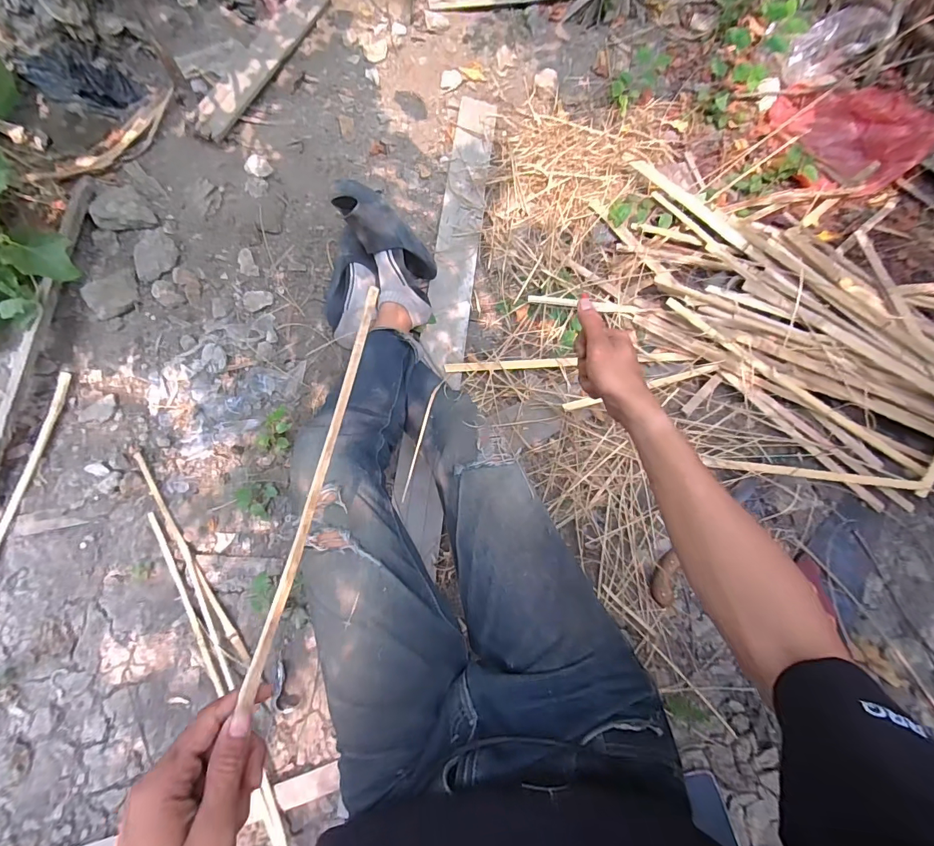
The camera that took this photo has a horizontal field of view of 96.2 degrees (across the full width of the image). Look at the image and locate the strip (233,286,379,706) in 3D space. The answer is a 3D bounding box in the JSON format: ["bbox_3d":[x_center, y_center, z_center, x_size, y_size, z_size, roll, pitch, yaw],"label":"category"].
[{"bbox_3d":[-0.123,0.040,0.347,0.011,0.008,0.340,12,76,6],"label":"strip"}]

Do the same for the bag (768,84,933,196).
[{"bbox_3d":[0.990,-0.796,1.115,0.229,0.118,0.401,-24,68,-9],"label":"bag"}]

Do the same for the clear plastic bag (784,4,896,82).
[{"bbox_3d":[1.019,-1.053,1.173,0.204,0.164,0.100,16,67,8],"label":"clear plastic bag"}]

